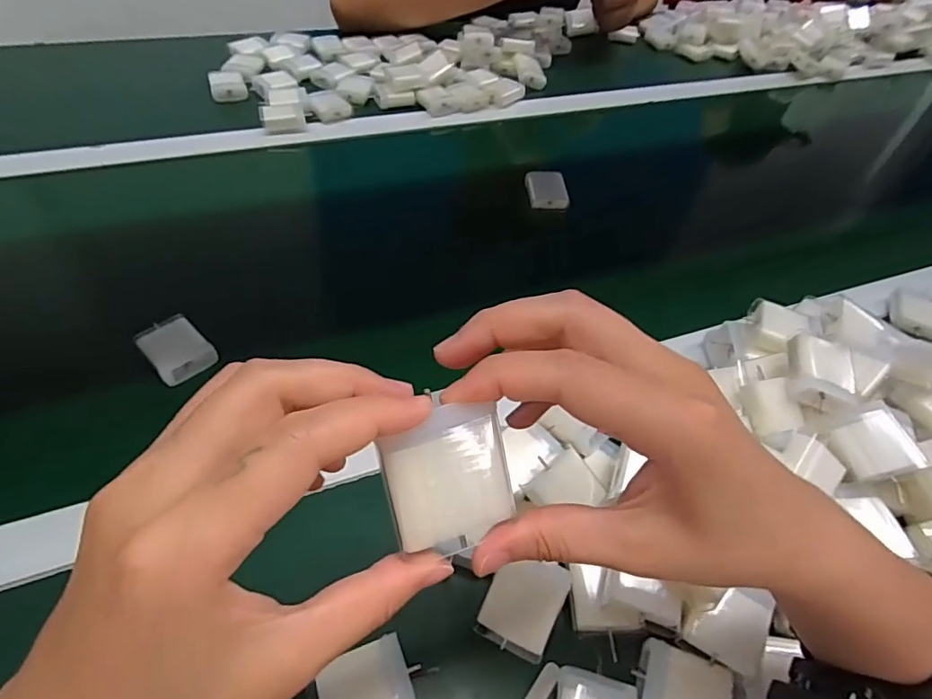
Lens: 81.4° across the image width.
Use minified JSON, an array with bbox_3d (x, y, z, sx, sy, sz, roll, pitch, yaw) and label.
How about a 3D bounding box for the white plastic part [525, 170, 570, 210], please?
[{"bbox_3d":[0.090,-0.180,0.607,0.045,0.014,0.058,-2,51,-7],"label":"white plastic part"}]

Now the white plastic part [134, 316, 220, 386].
[{"bbox_3d":[-0.228,-0.001,0.427,0.042,0.015,0.054,-36,62,-29],"label":"white plastic part"}]

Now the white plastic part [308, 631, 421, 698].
[{"bbox_3d":[-0.054,0.184,0.288,0.051,0.023,0.040,-17,55,-18],"label":"white plastic part"}]

